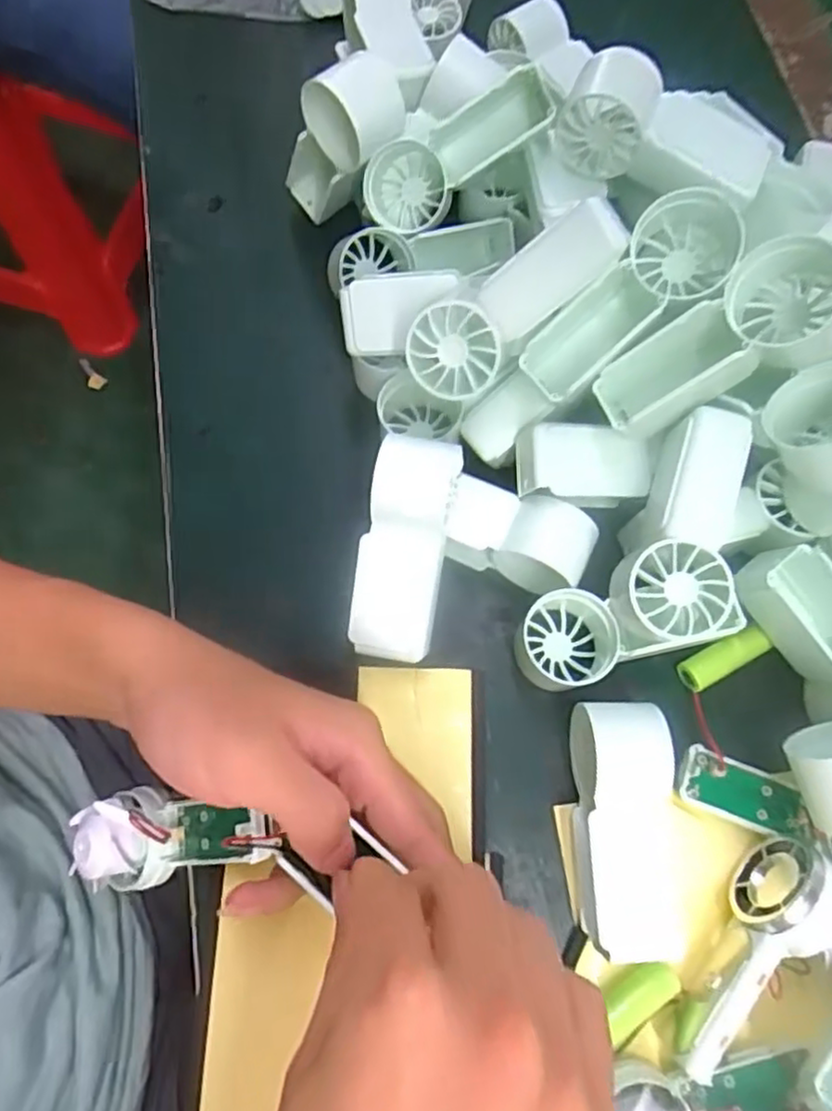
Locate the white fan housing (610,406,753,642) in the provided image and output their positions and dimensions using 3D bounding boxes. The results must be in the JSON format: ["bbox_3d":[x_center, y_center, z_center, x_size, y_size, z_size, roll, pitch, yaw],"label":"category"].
[{"bbox_3d":[0.110,-0.008,0.279,0.039,0.042,0.091,20,73,4],"label":"white fan housing"}]

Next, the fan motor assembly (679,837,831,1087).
[{"bbox_3d":[0.129,0.152,0.257,0.090,0.031,0.037,-40,78,-13],"label":"fan motor assembly"}]

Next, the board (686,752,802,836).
[{"bbox_3d":[0.138,0.100,0.290,0.047,0.004,0.020,20,73,4],"label":"board"}]

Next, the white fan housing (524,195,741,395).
[{"bbox_3d":[0.092,-0.105,0.286,0.100,0.046,0.041,-41,76,15],"label":"white fan housing"}]

